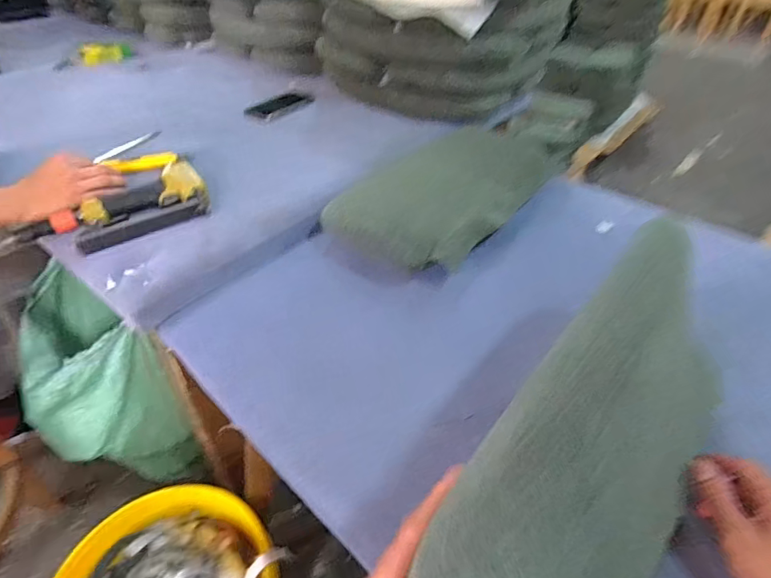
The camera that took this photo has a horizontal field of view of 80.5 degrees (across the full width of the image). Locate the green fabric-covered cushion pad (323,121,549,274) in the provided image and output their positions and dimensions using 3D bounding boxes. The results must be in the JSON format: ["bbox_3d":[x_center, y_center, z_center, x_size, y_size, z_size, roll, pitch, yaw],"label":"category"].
[{"bbox_3d":[0.114,-0.174,0.743,0.210,0.059,0.452,30,49,29],"label":"green fabric-covered cushion pad"}]

